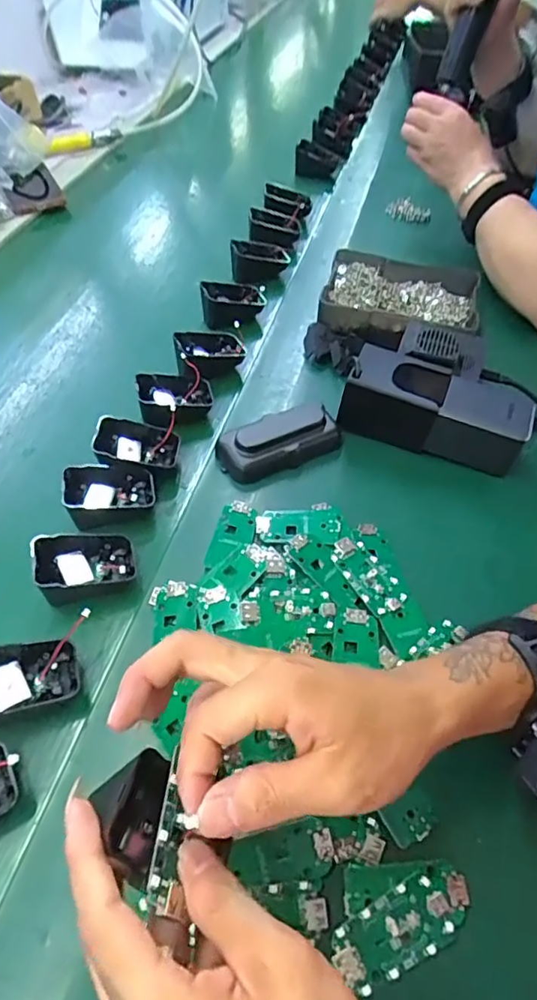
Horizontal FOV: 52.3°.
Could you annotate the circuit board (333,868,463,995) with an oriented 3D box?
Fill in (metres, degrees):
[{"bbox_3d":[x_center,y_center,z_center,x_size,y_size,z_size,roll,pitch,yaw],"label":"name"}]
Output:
[{"bbox_3d":[0.066,0.219,0.278,0.065,0.004,0.031,-21,55,-15],"label":"circuit board"}]

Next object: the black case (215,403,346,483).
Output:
[{"bbox_3d":[0.011,-0.052,0.476,0.107,0.036,0.053,-24,56,-16],"label":"black case"}]

